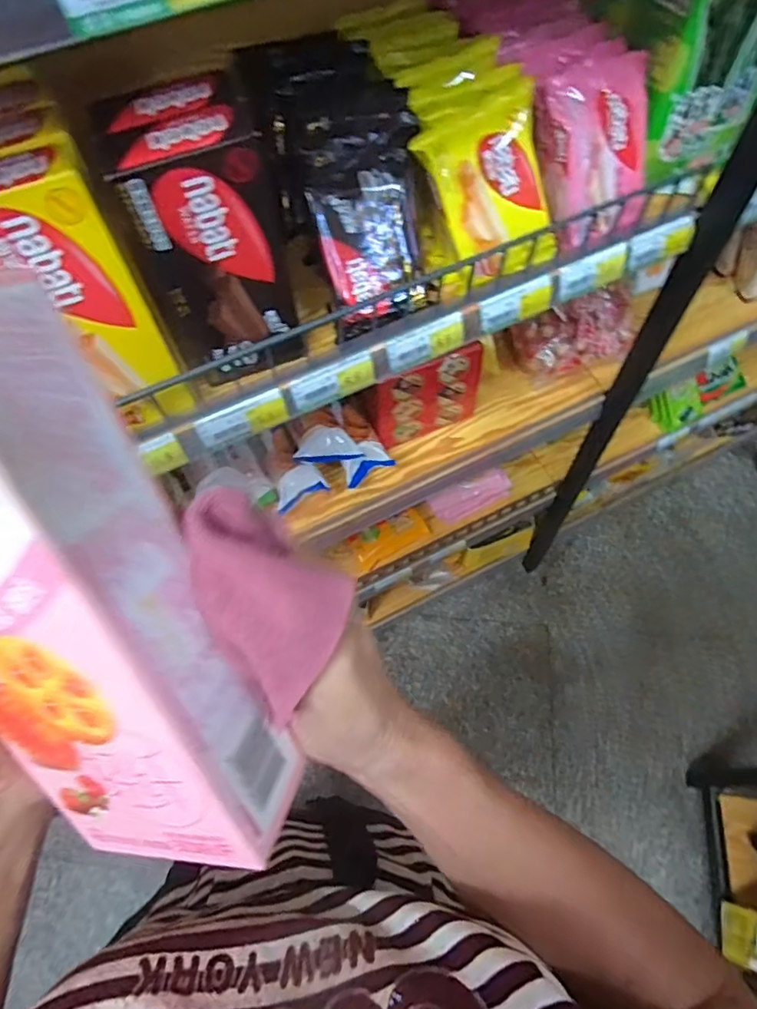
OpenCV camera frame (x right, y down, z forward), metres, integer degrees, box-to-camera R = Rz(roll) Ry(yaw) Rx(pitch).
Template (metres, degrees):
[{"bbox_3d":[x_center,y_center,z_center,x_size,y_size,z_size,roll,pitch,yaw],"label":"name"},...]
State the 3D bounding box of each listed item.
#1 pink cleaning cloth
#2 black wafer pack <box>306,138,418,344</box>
[{"bbox_3d":[-0.044,0.033,0.203,0.065,0.042,0.050,38,71,19],"label":"pink cleaning cloth"},{"bbox_3d":[-0.011,-0.233,0.479,0.082,0.027,0.156,-12,106,-8],"label":"black wafer pack"}]

